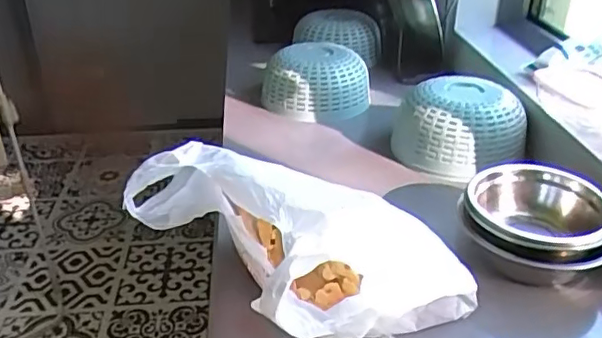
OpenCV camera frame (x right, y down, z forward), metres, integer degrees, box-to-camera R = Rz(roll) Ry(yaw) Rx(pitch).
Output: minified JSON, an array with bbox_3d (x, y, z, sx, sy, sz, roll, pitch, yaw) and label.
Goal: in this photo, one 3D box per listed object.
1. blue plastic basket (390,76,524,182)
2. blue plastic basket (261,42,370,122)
[{"bbox_3d":[0.286,-0.079,1.044,0.218,0.117,0.191,13,33,21],"label":"blue plastic basket"},{"bbox_3d":[0.030,-0.184,1.238,0.195,0.123,0.174,-10,32,-17],"label":"blue plastic basket"}]

